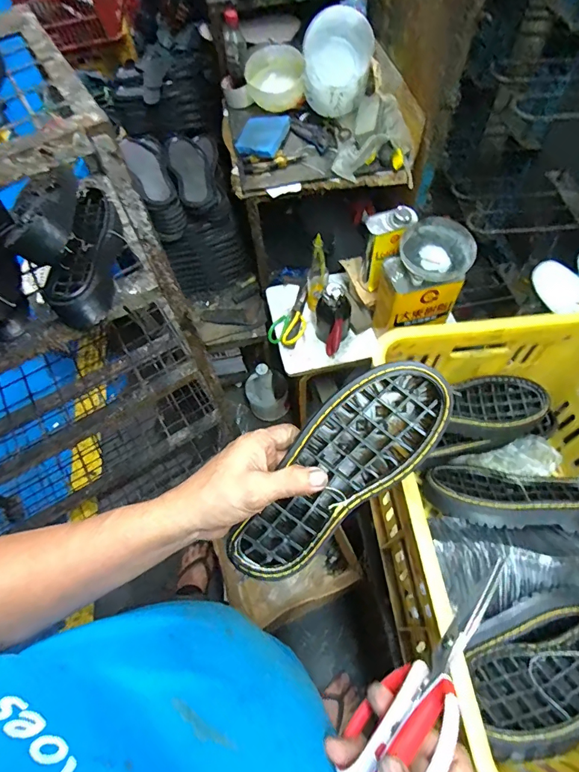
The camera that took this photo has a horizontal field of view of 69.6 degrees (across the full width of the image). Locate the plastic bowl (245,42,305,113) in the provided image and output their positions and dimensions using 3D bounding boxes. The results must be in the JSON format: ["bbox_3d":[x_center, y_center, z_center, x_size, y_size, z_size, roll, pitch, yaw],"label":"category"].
[{"bbox_3d":[-0.039,-0.782,1.071,0.148,0.095,0.116,-5,62,0],"label":"plastic bowl"}]

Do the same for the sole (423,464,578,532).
[{"bbox_3d":[0.345,0.168,0.644,0.252,0.048,0.102,0,35,11],"label":"sole"}]

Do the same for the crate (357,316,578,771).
[{"bbox_3d":[0.325,0.172,0.552,0.368,0.227,0.505,-5,62,0],"label":"crate"}]

